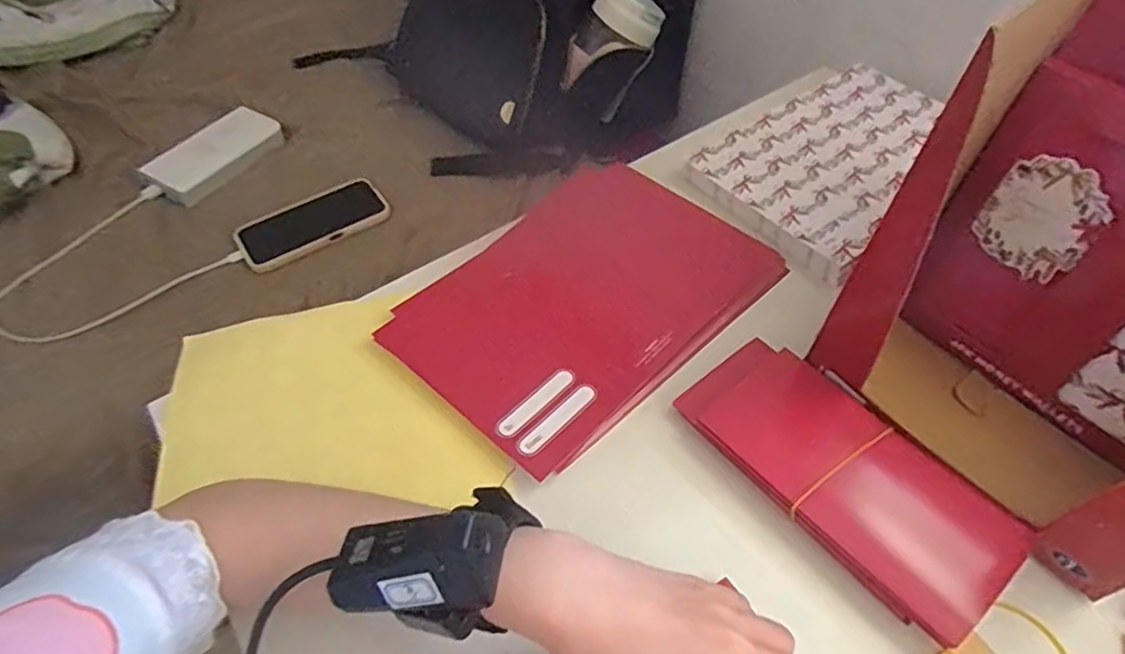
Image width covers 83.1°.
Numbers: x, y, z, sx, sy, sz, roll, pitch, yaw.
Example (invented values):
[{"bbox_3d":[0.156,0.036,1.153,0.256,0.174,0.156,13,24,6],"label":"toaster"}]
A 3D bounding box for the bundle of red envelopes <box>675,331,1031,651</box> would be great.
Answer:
[{"bbox_3d":[0.167,0.087,0.385,0.087,0.020,0.192,-31,56,-24],"label":"bundle of red envelopes"}]

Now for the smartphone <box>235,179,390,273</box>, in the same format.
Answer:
[{"bbox_3d":[-0.292,-0.123,0.740,0.167,0.013,0.090,-29,55,-23],"label":"smartphone"}]

